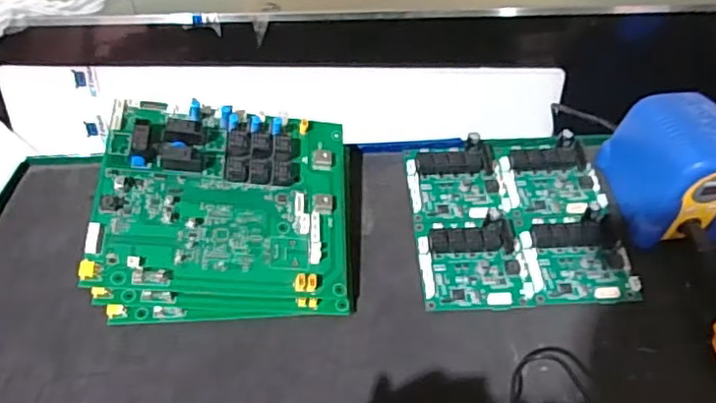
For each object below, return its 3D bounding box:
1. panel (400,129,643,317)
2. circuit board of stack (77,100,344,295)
[{"bbox_3d":[0.150,0.008,0.566,0.193,0.022,0.187,-1,54,-3],"label":"panel"},{"bbox_3d":[-0.107,-0.008,0.500,0.199,0.027,0.163,5,65,-14],"label":"circuit board of stack"}]

